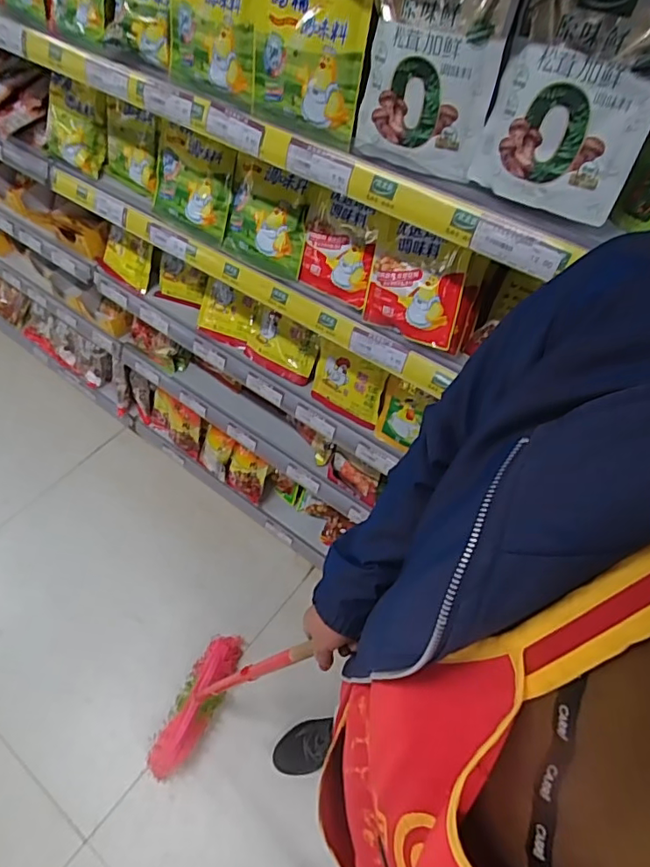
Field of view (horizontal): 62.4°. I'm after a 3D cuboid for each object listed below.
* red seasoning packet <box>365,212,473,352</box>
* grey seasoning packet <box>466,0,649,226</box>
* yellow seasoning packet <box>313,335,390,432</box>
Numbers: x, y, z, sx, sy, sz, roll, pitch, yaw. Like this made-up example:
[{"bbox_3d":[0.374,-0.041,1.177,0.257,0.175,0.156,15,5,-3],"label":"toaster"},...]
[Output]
[{"bbox_3d":[0.120,-0.204,0.734,0.148,0.147,0.021,33,33,26],"label":"red seasoning packet"},{"bbox_3d":[0.222,-0.305,0.484,0.148,0.185,0.028,32,41,21],"label":"grey seasoning packet"},{"bbox_3d":[0.040,-0.091,0.991,0.153,0.131,0.040,33,58,21],"label":"yellow seasoning packet"}]

